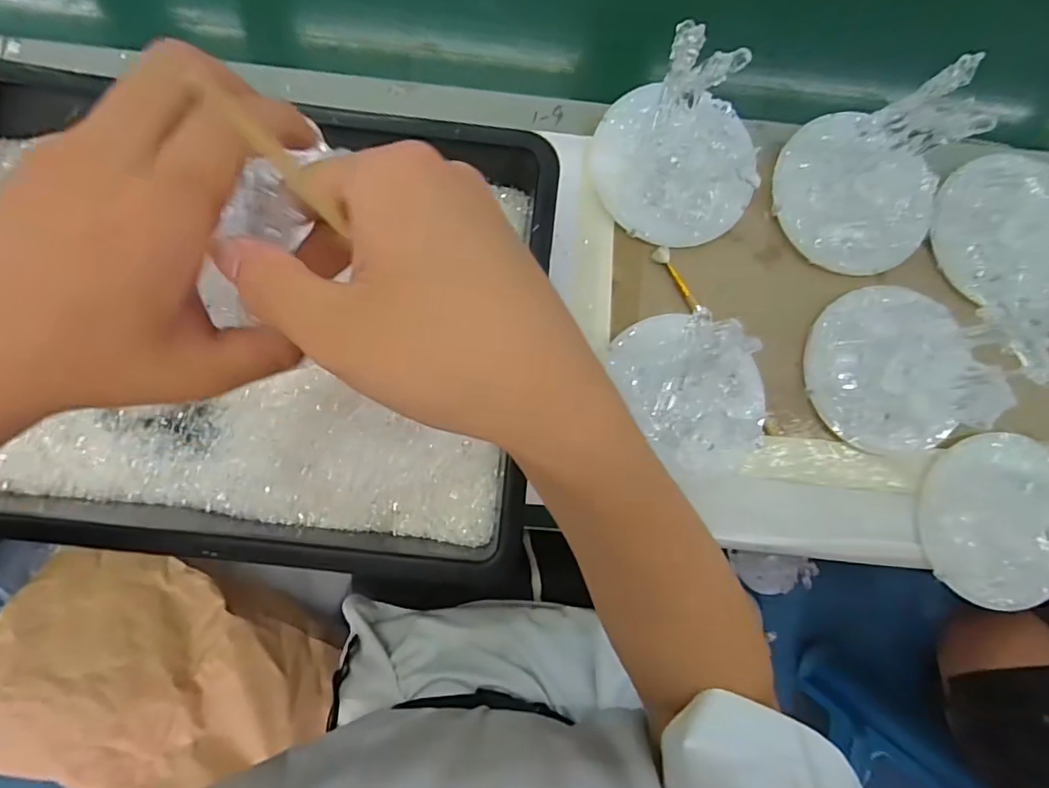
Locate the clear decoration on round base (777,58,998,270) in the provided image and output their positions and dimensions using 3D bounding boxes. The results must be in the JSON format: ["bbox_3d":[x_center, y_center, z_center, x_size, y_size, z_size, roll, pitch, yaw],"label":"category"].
[{"bbox_3d":[0.262,-0.160,0.397,0.114,0.075,0.124,0,83,-3],"label":"clear decoration on round base"}]

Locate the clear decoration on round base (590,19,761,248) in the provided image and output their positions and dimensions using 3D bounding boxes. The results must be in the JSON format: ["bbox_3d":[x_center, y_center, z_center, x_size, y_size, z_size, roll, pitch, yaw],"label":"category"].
[{"bbox_3d":[0.119,-0.178,0.393,0.127,0.087,0.115,2,84,-2],"label":"clear decoration on round base"}]

